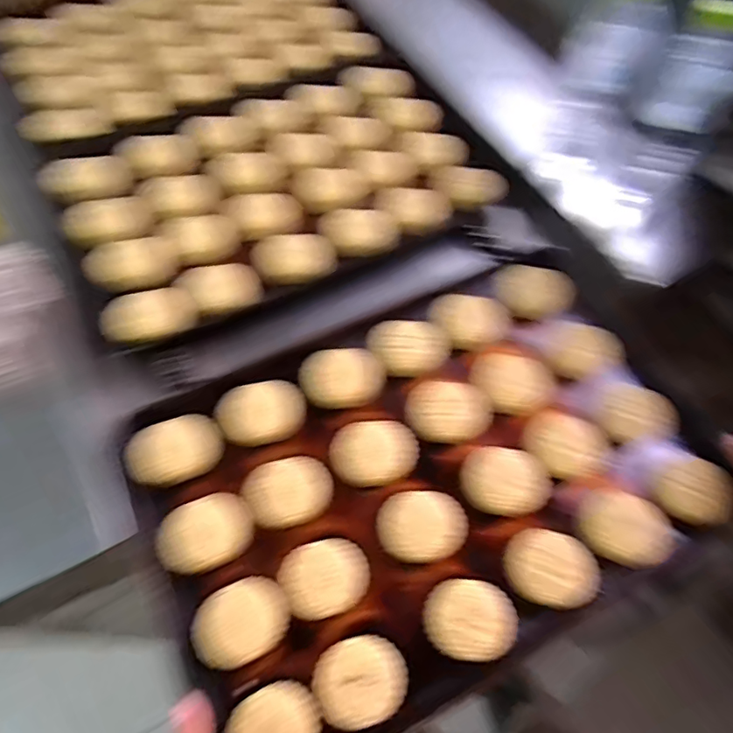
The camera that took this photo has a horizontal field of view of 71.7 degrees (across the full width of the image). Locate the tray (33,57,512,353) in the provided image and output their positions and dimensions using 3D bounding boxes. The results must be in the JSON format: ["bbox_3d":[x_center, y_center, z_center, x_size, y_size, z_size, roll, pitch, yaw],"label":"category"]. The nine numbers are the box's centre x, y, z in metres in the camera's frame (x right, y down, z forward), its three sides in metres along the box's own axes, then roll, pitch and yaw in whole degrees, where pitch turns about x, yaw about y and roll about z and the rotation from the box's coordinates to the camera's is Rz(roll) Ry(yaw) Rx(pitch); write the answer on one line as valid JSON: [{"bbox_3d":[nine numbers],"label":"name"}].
[{"bbox_3d":[-0.129,-0.274,0.721,0.573,0.031,0.349,-24,62,-13],"label":"tray"}]

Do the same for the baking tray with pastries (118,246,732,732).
[{"bbox_3d":[0.067,0.107,0.548,0.575,0.034,0.387,-25,66,-14],"label":"baking tray with pastries"}]

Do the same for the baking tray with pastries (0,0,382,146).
[{"bbox_3d":[-0.323,-0.591,0.893,0.599,0.041,0.386,-19,61,-11],"label":"baking tray with pastries"}]

